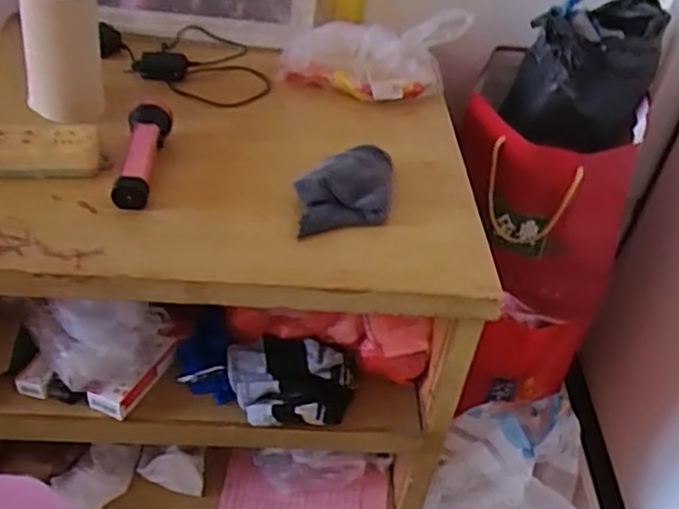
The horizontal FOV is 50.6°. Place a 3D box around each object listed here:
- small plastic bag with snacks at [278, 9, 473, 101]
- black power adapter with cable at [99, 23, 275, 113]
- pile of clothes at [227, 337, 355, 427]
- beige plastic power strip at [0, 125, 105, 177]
[{"bbox_3d":[0.037,-0.228,0.835,0.219,0.078,0.078,2,39,12],"label":"small plastic bag with snacks"},{"bbox_3d":[-0.187,-0.231,0.850,0.219,0.030,0.125,20,42,14],"label":"black power adapter with cable"},{"bbox_3d":[-0.054,0.137,0.761,0.137,0.048,0.091,10,41,3],"label":"pile of clothes"},{"bbox_3d":[-0.303,-0.094,0.661,0.160,0.039,0.044,1,41,-8],"label":"beige plastic power strip"}]

